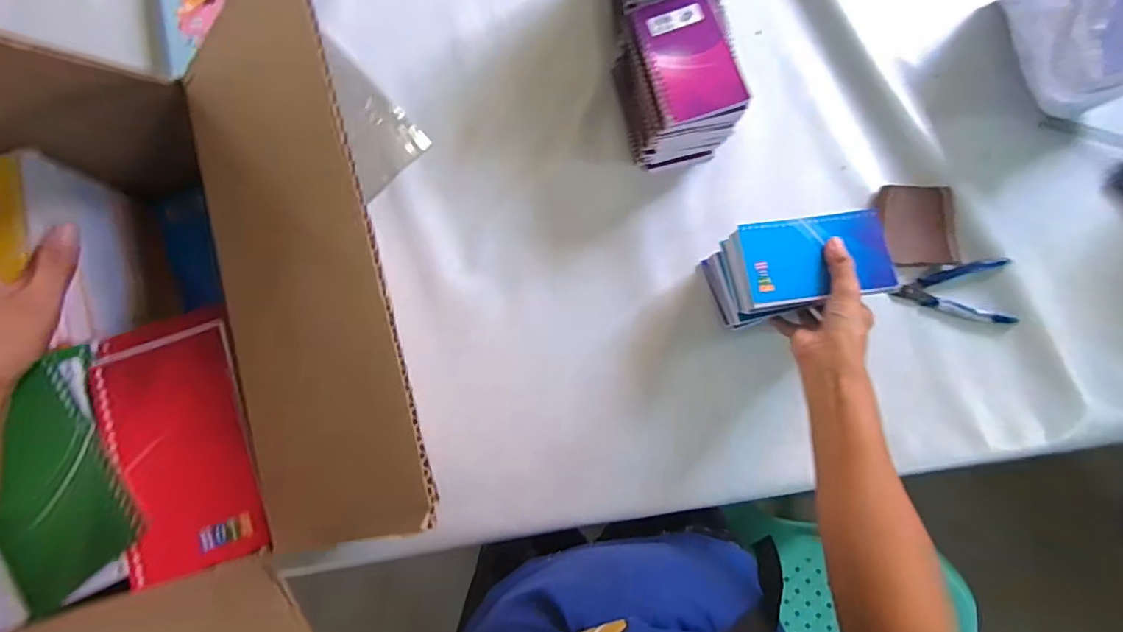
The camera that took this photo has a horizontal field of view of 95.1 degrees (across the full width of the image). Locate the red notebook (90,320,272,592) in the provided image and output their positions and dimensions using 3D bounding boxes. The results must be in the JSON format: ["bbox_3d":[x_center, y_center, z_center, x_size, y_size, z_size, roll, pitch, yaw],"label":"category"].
[{"bbox_3d":[-0.216,0.078,0.294,0.079,0.010,0.128,-21,81,0],"label":"red notebook"}]

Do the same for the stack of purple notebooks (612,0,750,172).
[{"bbox_3d":[0.124,-0.248,0.562,0.102,0.118,0.141,-12,81,1],"label":"stack of purple notebooks"}]

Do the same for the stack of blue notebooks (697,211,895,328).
[{"bbox_3d":[0.237,-0.048,0.530,0.145,0.094,0.089,-12,81,1],"label":"stack of blue notebooks"}]

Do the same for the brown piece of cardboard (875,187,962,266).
[{"bbox_3d":[0.393,-0.100,0.565,0.075,0.018,0.086,-1,81,3],"label":"brown piece of cardboard"}]

